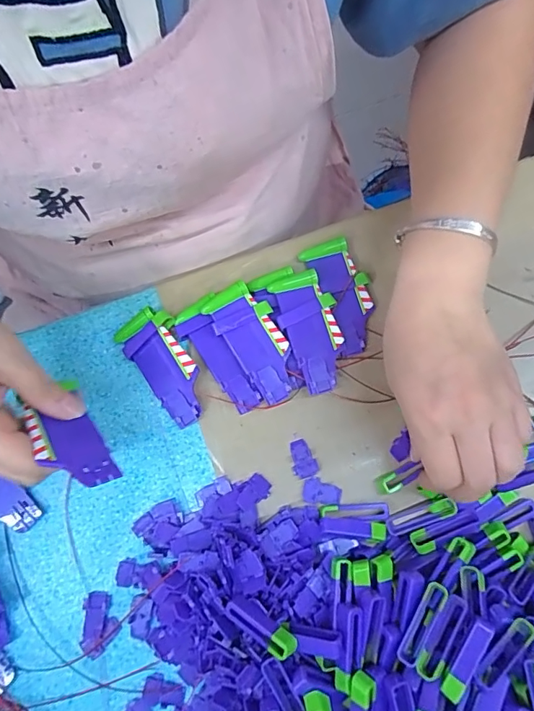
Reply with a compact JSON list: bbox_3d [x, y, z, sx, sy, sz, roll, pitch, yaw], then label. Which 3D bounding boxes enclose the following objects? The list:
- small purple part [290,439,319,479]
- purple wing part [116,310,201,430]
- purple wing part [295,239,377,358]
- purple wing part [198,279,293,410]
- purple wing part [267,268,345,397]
[{"bbox_3d":[0.026,0.074,0.327,0.017,0.005,0.026,-12,77,-2],"label":"small purple part"},{"bbox_3d":[-0.073,0.007,0.340,0.042,0.017,0.088,-37,79,-7],"label":"purple wing part"},{"bbox_3d":[0.058,-0.046,0.347,0.039,0.010,0.090,-18,78,-3],"label":"purple wing part"},{"bbox_3d":[-0.007,-0.010,0.338,0.040,0.022,0.087,-35,79,-6],"label":"purple wing part"},{"bbox_3d":[0.033,-0.018,0.340,0.041,0.013,0.090,-17,78,-3],"label":"purple wing part"}]

